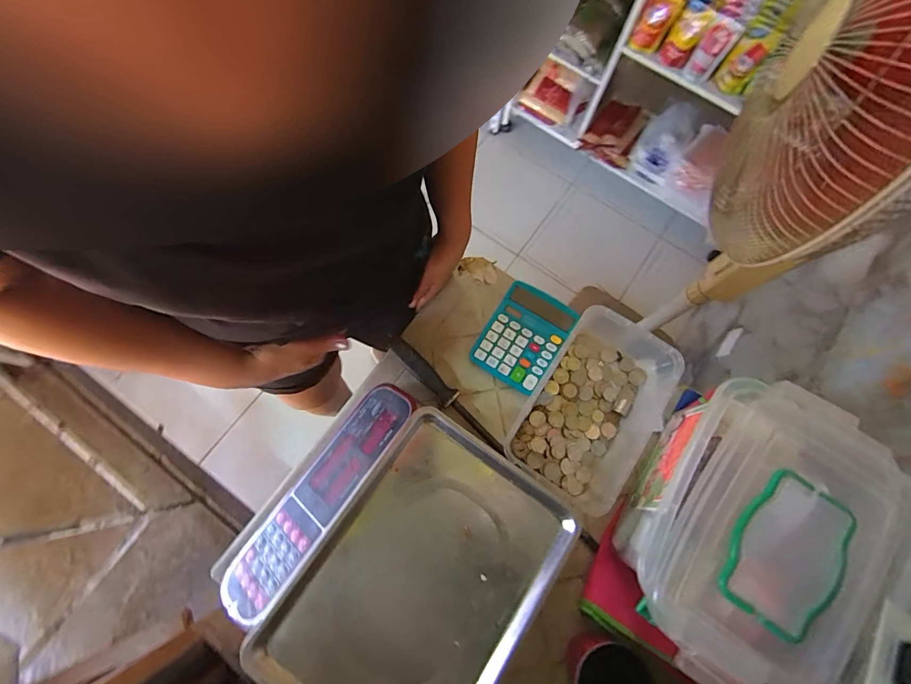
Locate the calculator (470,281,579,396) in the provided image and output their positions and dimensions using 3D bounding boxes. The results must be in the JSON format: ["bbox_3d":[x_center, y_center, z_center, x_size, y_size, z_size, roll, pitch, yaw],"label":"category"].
[{"bbox_3d":[0.102,-0.009,0.611,0.111,0.037,0.142,33,75,8],"label":"calculator"}]

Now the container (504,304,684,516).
[{"bbox_3d":[0.206,0.094,0.573,0.180,0.072,0.267,33,75,8],"label":"container"}]

